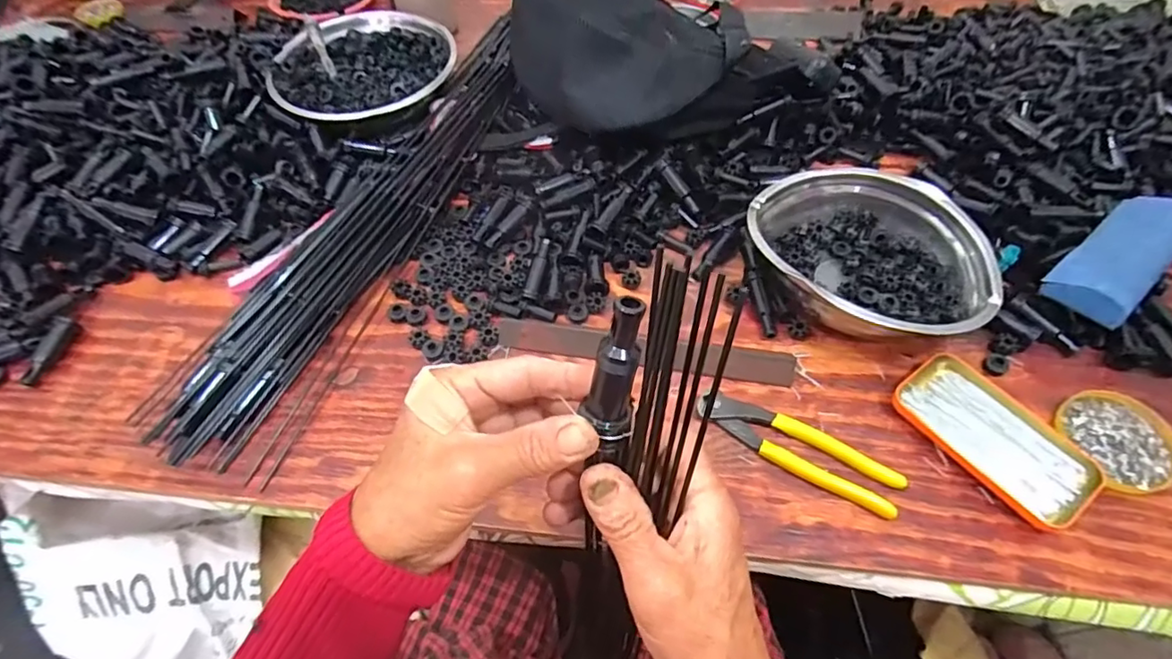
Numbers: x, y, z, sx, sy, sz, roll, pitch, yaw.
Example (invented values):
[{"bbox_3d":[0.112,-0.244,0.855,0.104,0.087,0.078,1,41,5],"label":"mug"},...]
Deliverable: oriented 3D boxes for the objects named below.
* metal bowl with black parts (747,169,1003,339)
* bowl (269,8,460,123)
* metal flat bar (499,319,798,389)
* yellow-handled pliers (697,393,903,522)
[{"bbox_3d":[0.265,-0.076,0.536,0.219,0.055,0.177,29,61,20],"label":"metal bowl with black parts"},{"bbox_3d":[-0.275,-0.326,0.718,0.217,0.052,0.215,-1,55,1],"label":"bowl"},{"bbox_3d":[0.052,0.021,0.519,0.265,0.008,0.029,7,73,8],"label":"metal flat bar"},{"bbox_3d":[0.169,0.094,0.461,0.162,0.012,0.041,27,60,19],"label":"yellow-handled pliers"}]

